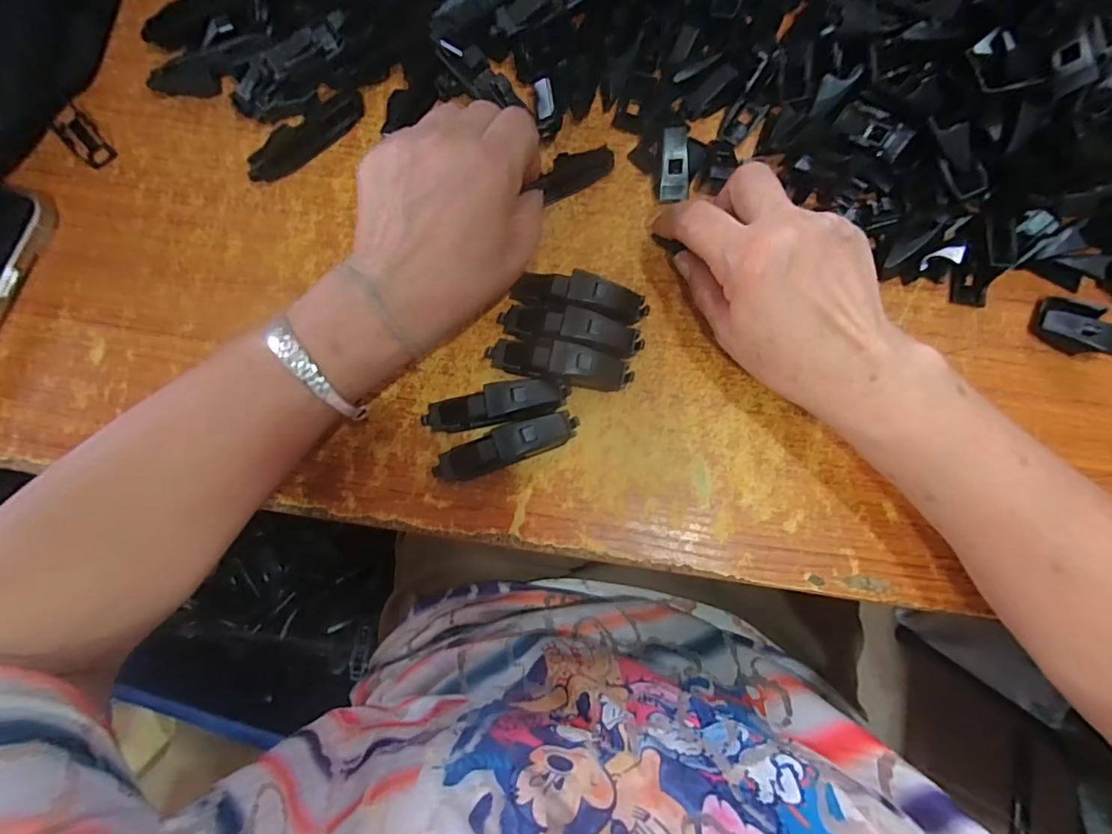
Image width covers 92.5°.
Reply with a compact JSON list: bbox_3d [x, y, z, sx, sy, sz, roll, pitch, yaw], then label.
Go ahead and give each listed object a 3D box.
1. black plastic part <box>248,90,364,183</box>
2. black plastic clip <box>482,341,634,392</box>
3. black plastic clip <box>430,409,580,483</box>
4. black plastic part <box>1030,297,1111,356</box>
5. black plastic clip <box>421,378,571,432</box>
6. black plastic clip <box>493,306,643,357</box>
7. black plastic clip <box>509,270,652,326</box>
[{"bbox_3d":[-0.155,-0.175,0.331,0.082,0.013,0.020,-42,83,-7],"label":"black plastic part"},{"bbox_3d":[0.002,-0.030,0.300,0.082,0.021,0.020,12,80,1],"label":"black plastic clip"},{"bbox_3d":[-0.027,0.016,0.290,0.081,0.021,0.019,-19,81,-4],"label":"black plastic clip"},{"bbox_3d":[0.301,-0.053,0.306,0.041,0.016,0.027,30,81,4],"label":"black plastic part"},{"bbox_3d":[-0.033,-0.006,0.293,0.081,0.023,0.022,-15,80,-3],"label":"black plastic clip"},{"bbox_3d":[0.008,-0.050,0.302,0.082,0.022,0.019,13,80,2],"label":"black plastic clip"},{"bbox_3d":[0.014,-0.069,0.307,0.076,0.024,0.021,12,80,1],"label":"black plastic clip"}]

